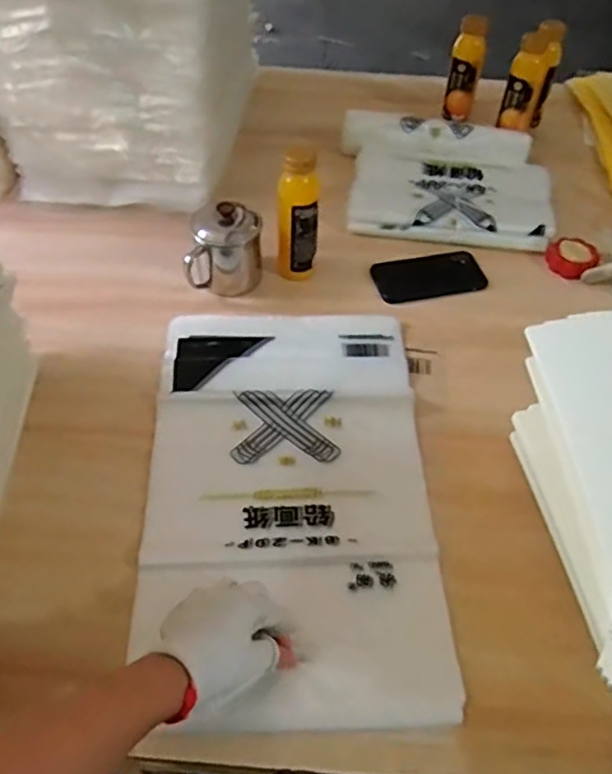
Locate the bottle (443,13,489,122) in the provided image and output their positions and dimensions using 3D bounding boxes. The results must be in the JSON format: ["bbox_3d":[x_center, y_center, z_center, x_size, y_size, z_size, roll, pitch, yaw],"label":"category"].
[{"bbox_3d":[0.266,-0.529,1.067,0.053,0.155,0.047,16,52,10],"label":"bottle"}]

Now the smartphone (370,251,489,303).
[{"bbox_3d":[0.168,-0.152,0.871,0.150,0.011,0.073,-7,52,-8],"label":"smartphone"}]

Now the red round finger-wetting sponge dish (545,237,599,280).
[{"bbox_3d":[0.374,-0.183,0.891,0.065,0.023,0.061,1,51,-1],"label":"red round finger-wetting sponge dish"}]

